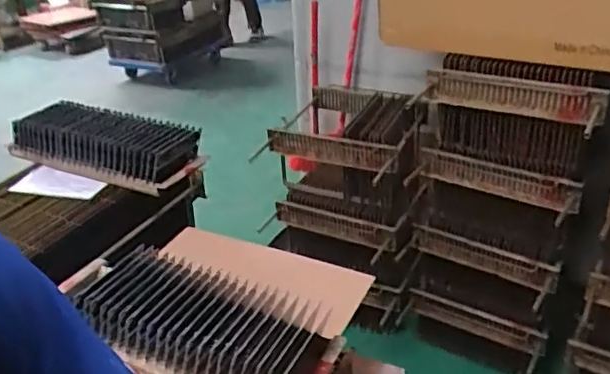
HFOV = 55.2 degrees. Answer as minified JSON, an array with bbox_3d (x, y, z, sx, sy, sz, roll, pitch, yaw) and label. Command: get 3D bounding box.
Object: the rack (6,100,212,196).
[{"bbox_3d":[-0.484,-0.113,1.383,0.491,0.125,0.157,11,34,25],"label":"rack"}]

